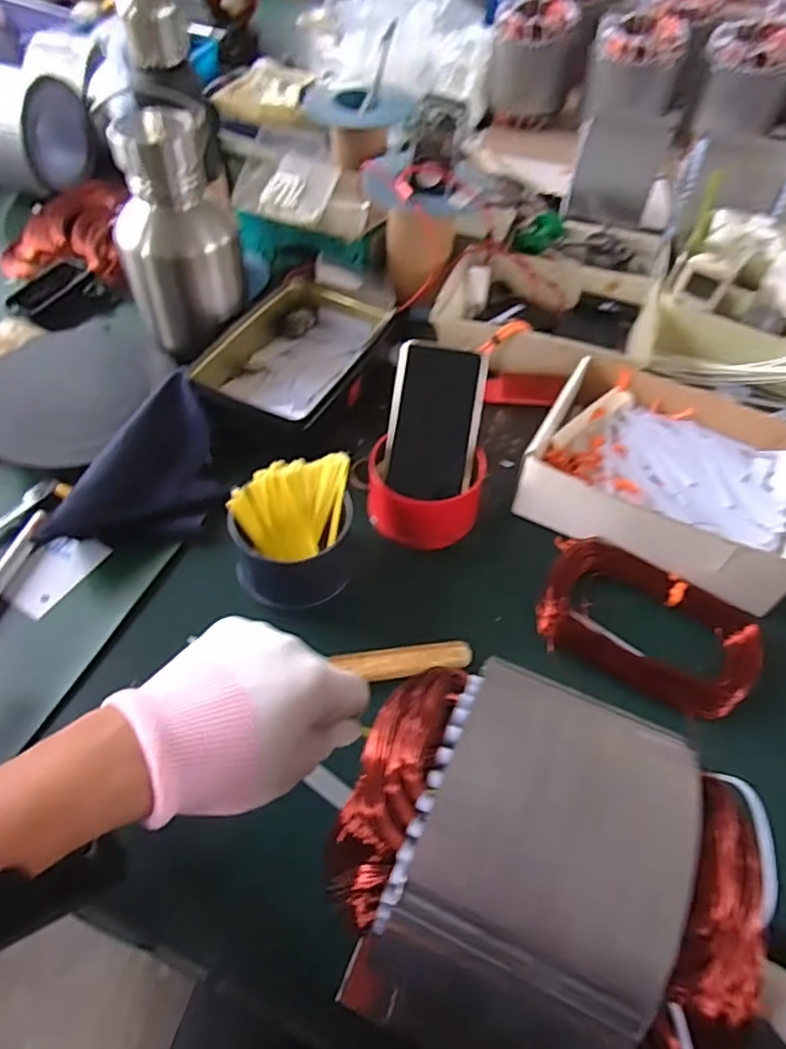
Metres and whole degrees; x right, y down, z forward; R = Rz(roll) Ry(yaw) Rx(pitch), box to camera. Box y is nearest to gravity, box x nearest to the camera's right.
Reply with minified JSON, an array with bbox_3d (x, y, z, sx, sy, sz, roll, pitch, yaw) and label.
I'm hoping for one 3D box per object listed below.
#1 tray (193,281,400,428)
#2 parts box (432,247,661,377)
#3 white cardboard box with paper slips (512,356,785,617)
[{"bbox_3d":[-0.095,-0.193,0.684,0.142,0.063,0.263,21,56,13],"label":"tray"},{"bbox_3d":[0.179,-0.243,0.731,0.242,0.053,0.187,16,55,9],"label":"parts box"},{"bbox_3d":[0.256,-0.052,0.574,0.238,0.056,0.194,28,57,17],"label":"white cardboard box with paper slips"}]

